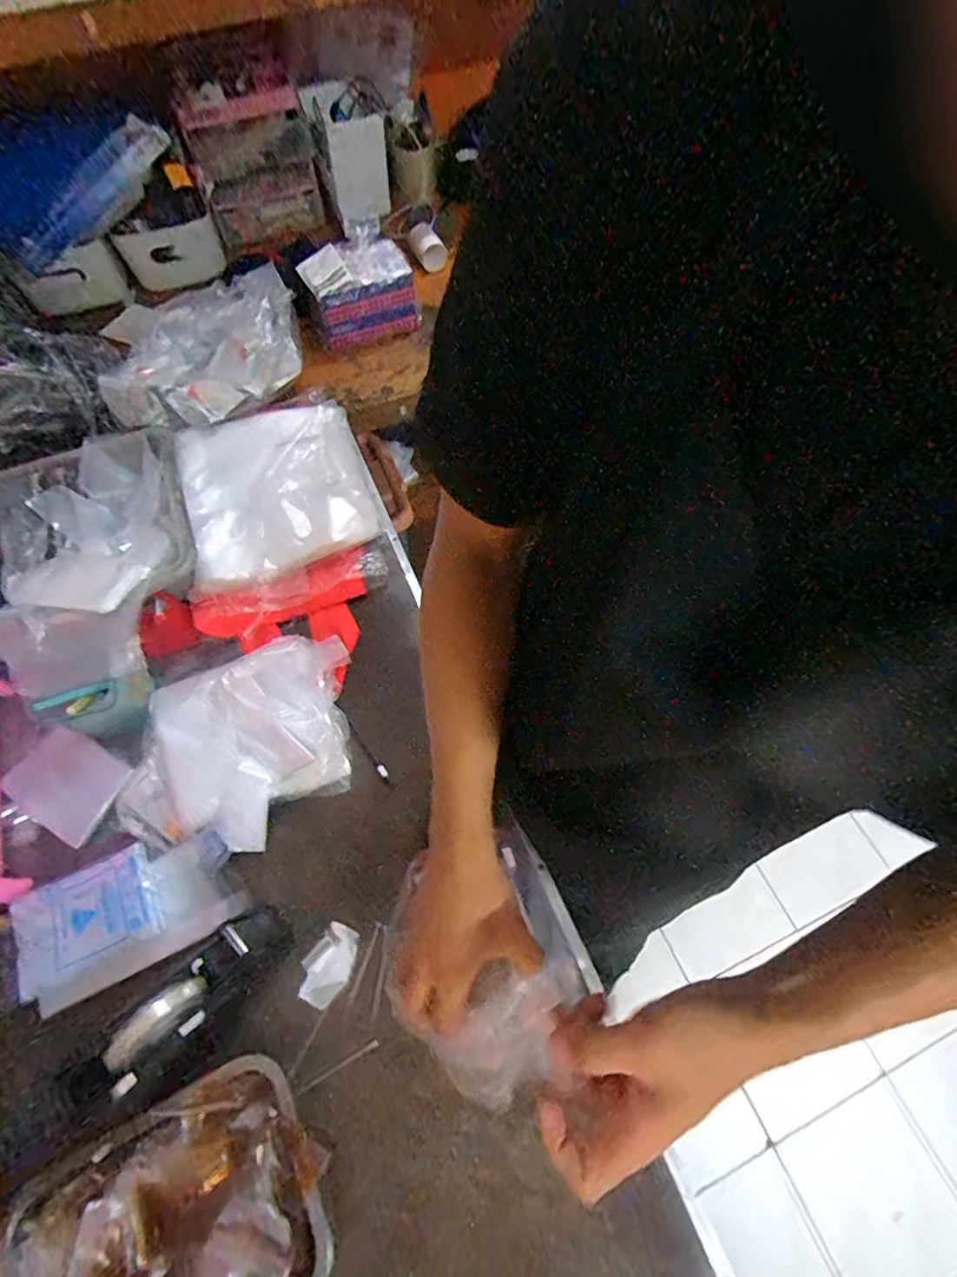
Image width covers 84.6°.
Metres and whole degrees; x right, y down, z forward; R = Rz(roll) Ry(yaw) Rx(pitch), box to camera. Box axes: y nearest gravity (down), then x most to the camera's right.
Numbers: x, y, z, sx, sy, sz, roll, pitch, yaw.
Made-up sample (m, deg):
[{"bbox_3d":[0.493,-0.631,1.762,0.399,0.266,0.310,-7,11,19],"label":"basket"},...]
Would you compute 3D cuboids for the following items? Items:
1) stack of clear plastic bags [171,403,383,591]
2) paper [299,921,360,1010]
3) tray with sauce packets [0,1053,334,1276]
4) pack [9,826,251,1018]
[{"bbox_3d":[-0.312,-0.234,0.821,0.270,0.042,0.326,-18,65,-8],"label":"stack of clear plastic bags"},{"bbox_3d":[-0.162,0.353,0.566,0.051,0.015,0.078,40,77,-11],"label":"paper"},{"bbox_3d":[-0.273,0.527,0.468,0.261,0.046,0.190,-23,66,-9],"label":"tray with sauce packets"},{"bbox_3d":[-0.392,0.301,0.590,0.225,0.023,0.125,-26,66,-11],"label":"pack"}]

